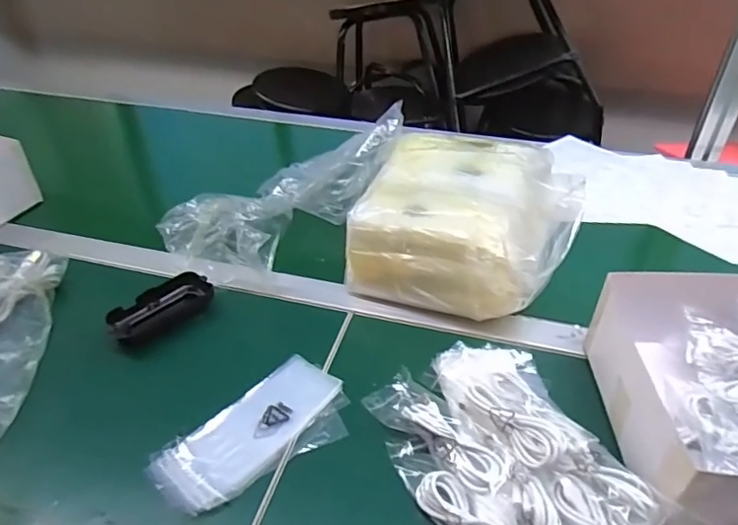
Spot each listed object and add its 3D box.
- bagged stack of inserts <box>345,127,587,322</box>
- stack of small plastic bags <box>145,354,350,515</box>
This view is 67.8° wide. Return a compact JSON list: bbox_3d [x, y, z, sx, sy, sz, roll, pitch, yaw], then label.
[{"bbox_3d":[0.113,-0.056,0.637,0.228,0.114,0.225,12,40,16],"label":"bagged stack of inserts"},{"bbox_3d":[-0.100,0.151,0.489,0.173,0.011,0.097,-29,46,-31],"label":"stack of small plastic bags"}]

